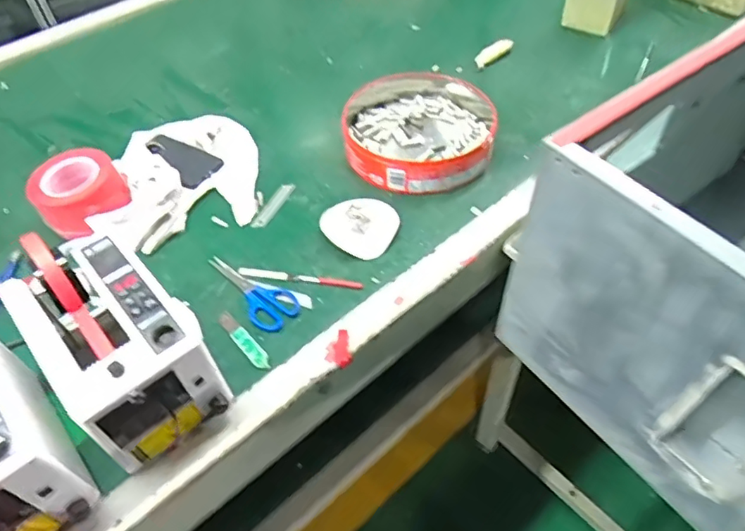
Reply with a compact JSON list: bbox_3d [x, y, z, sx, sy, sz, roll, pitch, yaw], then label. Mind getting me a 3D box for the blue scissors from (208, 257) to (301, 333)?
[{"bbox_3d":[-0.172,0.033,0.772,0.161,0.013,0.062,35,60,27],"label":"blue scissors"}]

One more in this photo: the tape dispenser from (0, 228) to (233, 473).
[{"bbox_3d":[-0.288,0.091,0.624,0.135,0.161,0.223,-36,58,-24],"label":"tape dispenser"}]

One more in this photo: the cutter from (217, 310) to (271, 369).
[{"bbox_3d":[-0.166,0.097,0.715,0.022,0.010,0.108,-36,58,-24],"label":"cutter"}]

